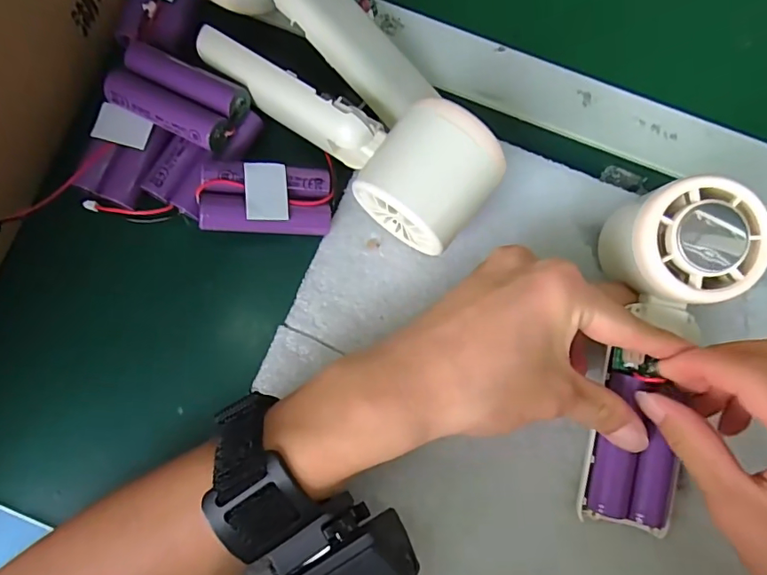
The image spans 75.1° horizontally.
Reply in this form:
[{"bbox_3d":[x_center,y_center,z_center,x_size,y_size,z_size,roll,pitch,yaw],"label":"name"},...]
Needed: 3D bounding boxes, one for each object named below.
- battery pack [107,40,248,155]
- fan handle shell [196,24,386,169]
[{"bbox_3d":[-0.106,-0.096,0.256,0.067,0.018,0.034,24,79,4],"label":"battery pack"},{"bbox_3d":[-0.050,-0.096,0.246,0.108,0.020,0.020,32,79,6],"label":"fan handle shell"}]

